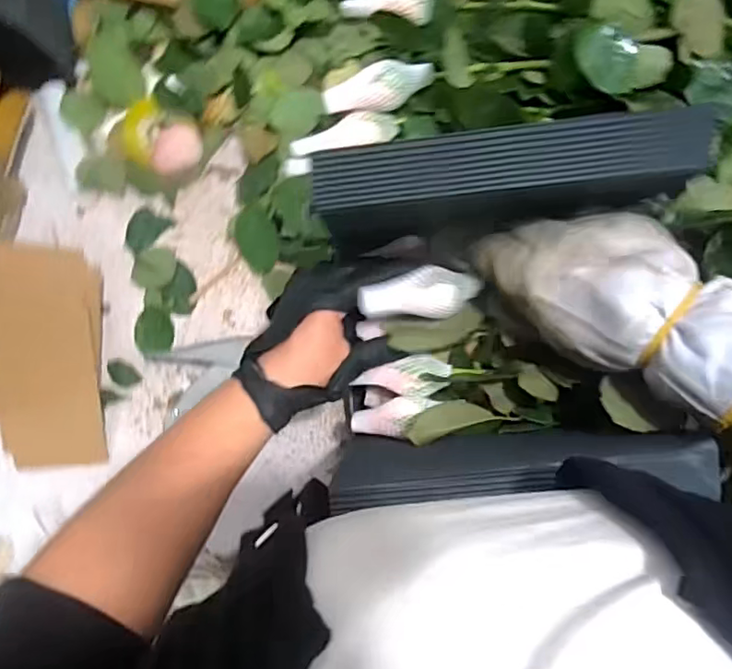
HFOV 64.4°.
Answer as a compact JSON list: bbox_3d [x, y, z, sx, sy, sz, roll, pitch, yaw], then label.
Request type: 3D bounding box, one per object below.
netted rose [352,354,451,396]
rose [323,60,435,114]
[{"bbox_3d":[0.026,0.031,0.421,0.066,0.032,0.028,-5,89,26],"label":"netted rose"},{"bbox_3d":[0.010,-0.190,0.449,0.083,0.028,0.032,-8,89,0],"label":"rose"}]

